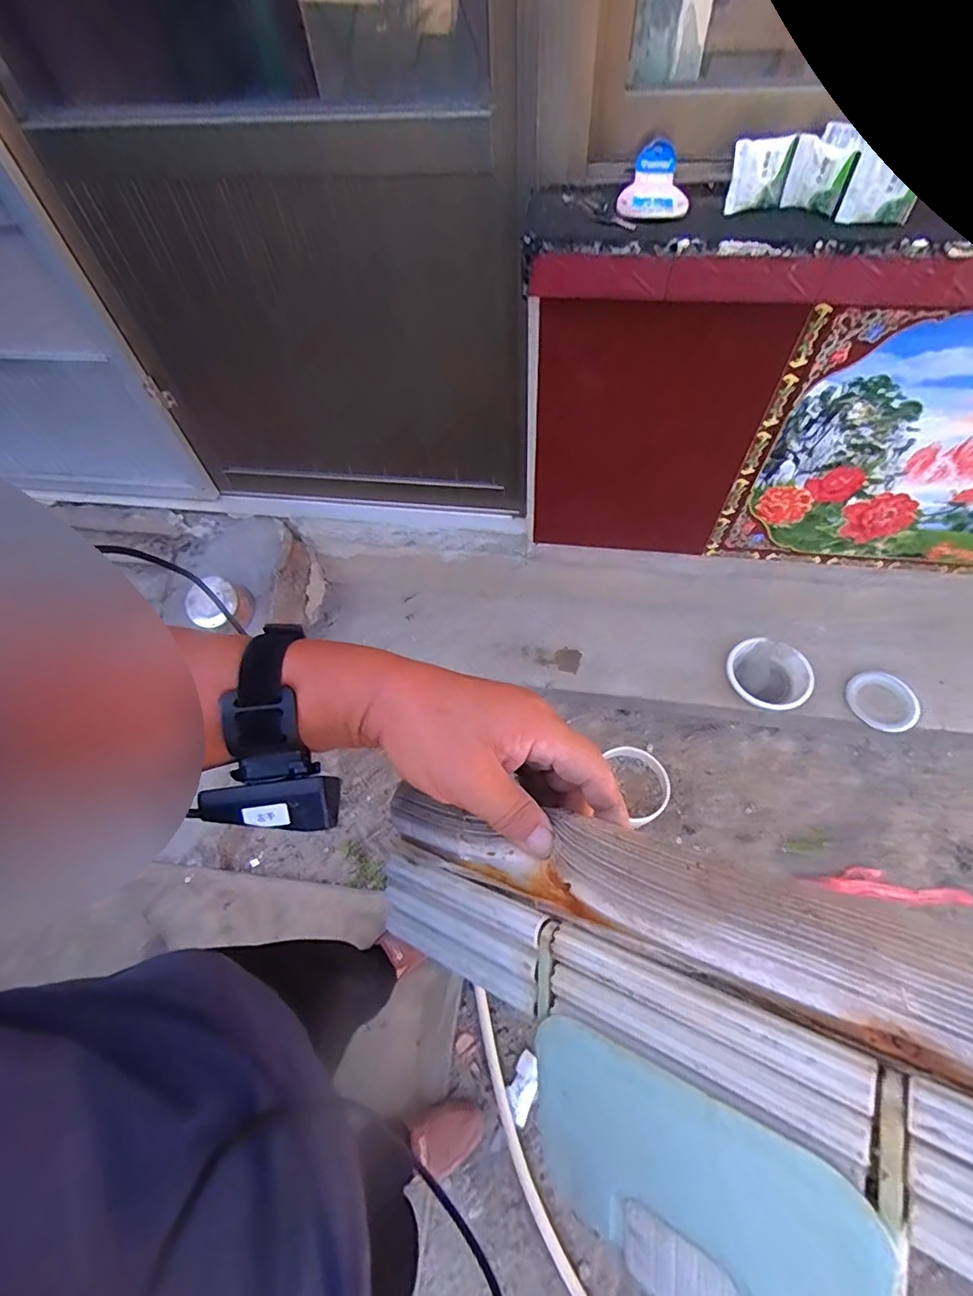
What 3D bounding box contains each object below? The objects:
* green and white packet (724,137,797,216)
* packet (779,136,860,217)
[{"bbox_3d":[0.330,-0.569,0.650,0.067,0.066,0.016,-6,59,0],"label":"green and white packet"},{"bbox_3d":[0.393,-0.559,0.639,0.067,0.064,0.019,35,67,21],"label":"packet"}]

